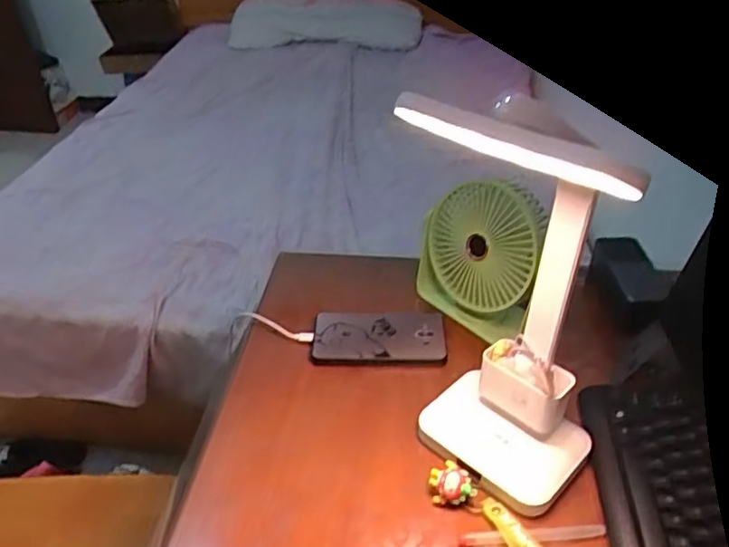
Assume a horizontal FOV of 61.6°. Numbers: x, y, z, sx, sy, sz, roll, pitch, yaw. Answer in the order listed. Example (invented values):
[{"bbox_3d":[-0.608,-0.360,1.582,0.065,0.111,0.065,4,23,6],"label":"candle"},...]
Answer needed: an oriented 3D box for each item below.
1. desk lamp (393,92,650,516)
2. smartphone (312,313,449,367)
[{"bbox_3d":[0.114,0.025,0.470,0.152,0.325,0.123,26,47,29],"label":"desk lamp"},{"bbox_3d":[0.016,0.071,0.696,0.146,0.011,0.081,1,40,3],"label":"smartphone"}]

